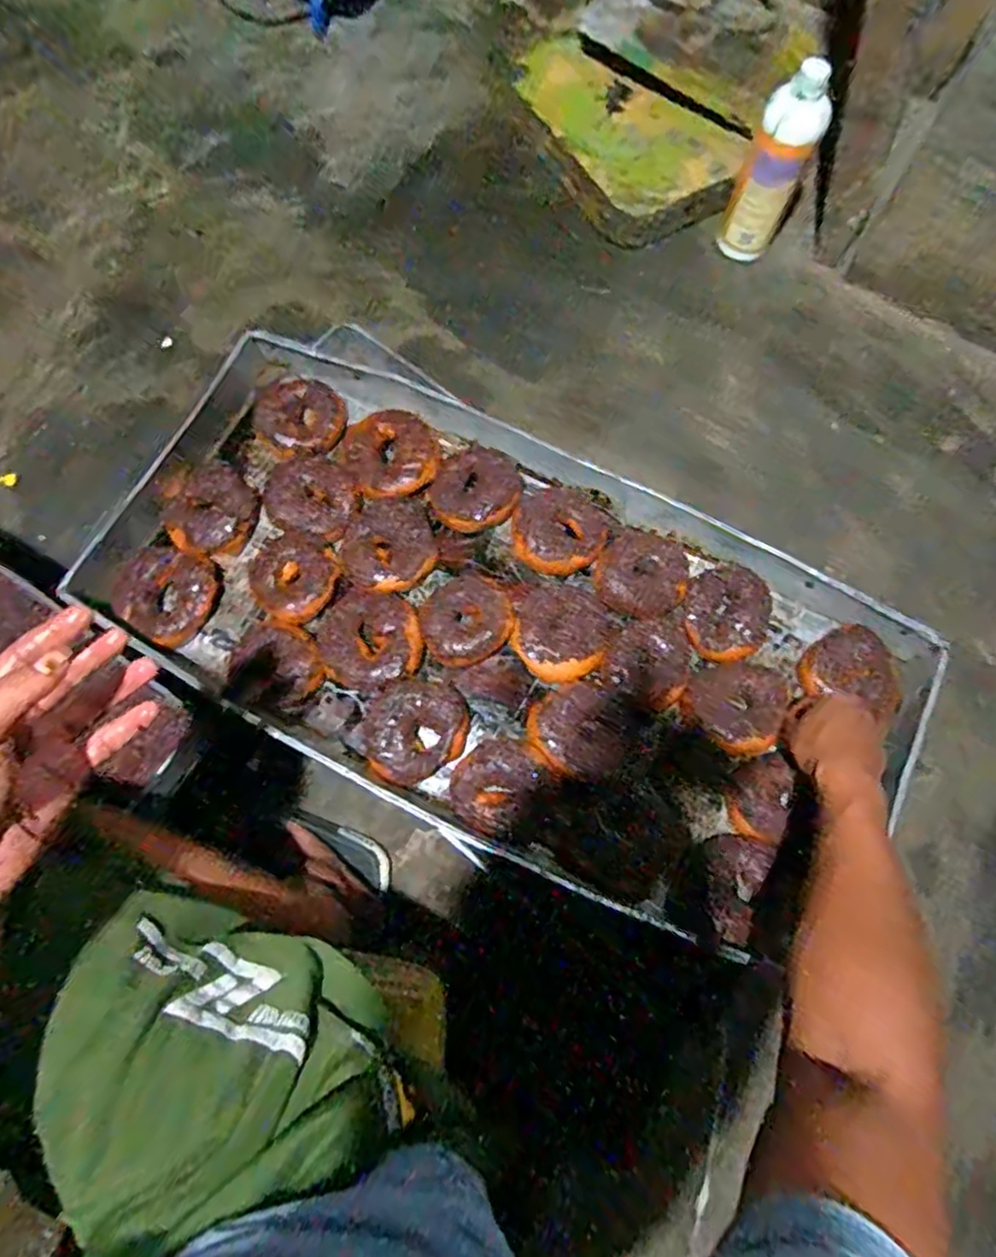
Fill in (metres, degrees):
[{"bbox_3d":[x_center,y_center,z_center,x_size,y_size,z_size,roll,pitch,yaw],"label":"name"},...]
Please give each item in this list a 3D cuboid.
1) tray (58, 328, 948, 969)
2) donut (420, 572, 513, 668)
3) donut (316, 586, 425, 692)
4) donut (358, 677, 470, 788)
[{"bbox_3d":[-0.003,-0.012,0.697,0.798,0.056,0.402,28,78,8],"label":"tray"},{"bbox_3d":[-0.035,-0.010,0.692,0.093,0.023,0.091,0,74,-1],"label":"donut"},{"bbox_3d":[-0.129,0.011,0.676,0.109,0.026,0.099,12,74,3],"label":"donut"},{"bbox_3d":[-0.082,0.099,0.659,0.105,0.035,0.092,-36,77,-11],"label":"donut"}]

